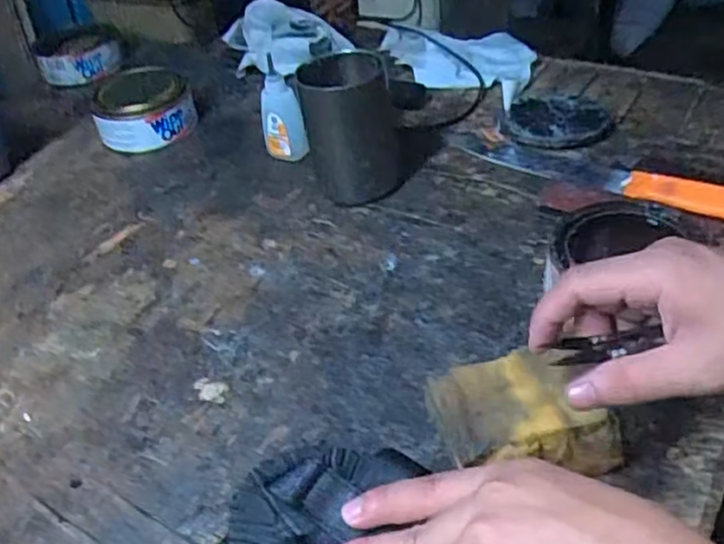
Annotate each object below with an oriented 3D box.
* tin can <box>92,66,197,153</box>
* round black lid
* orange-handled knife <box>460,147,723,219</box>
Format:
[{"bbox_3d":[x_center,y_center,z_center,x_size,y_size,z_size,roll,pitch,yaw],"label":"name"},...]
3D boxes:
[{"bbox_3d":[-0.223,-0.171,0.712,0.098,0.057,0.109,-16,43,-9],"label":"tin can"},{"bbox_3d":[0.180,-0.140,0.643,0.098,0.016,0.079,-10,43,-3],"label":"round black lid"},{"bbox_3d":[0.213,-0.081,0.591,0.254,0.016,0.040,19,49,26],"label":"orange-handled knife"}]

